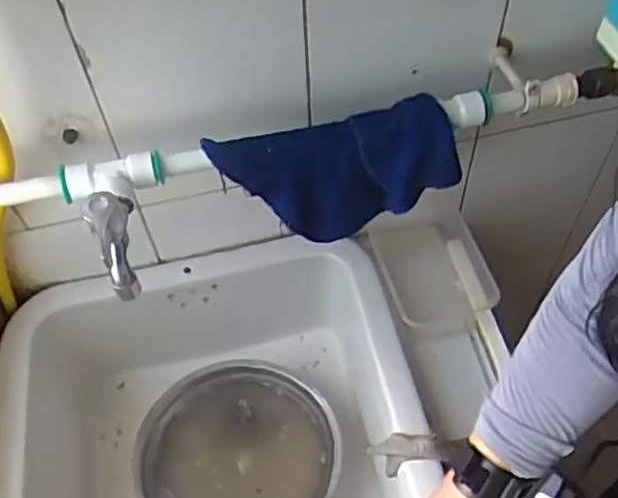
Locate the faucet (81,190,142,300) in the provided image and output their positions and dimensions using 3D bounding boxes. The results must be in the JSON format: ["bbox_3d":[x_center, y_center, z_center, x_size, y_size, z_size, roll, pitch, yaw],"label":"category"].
[{"bbox_3d":[-0.167,-0.012,0.561,0.029,0.094,0.069,-12,26,-7],"label":"faucet"}]

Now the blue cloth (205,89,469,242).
[{"bbox_3d":[0.029,-0.074,0.676,0.235,0.148,0.049,-7,52,-3],"label":"blue cloth"}]

